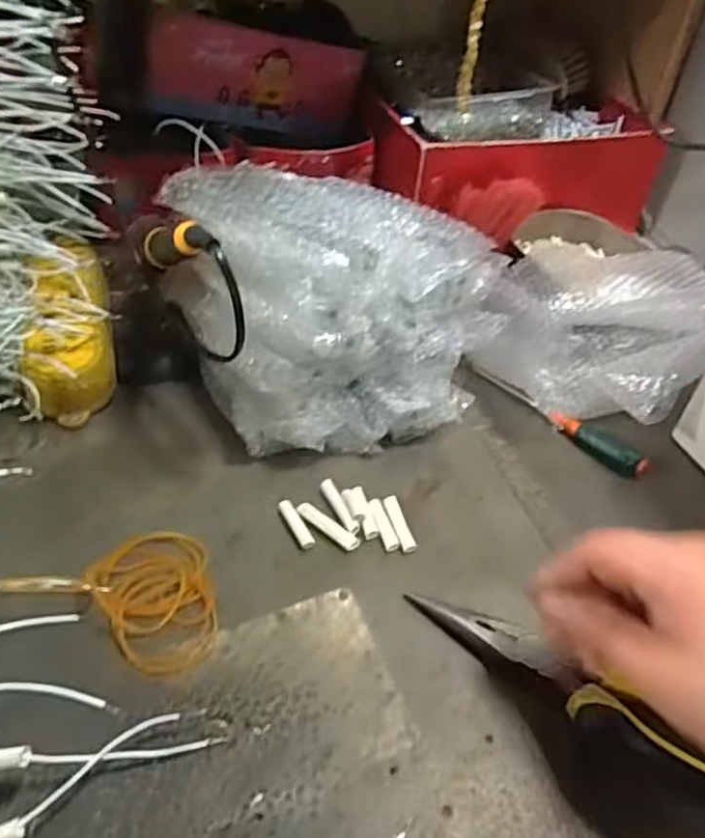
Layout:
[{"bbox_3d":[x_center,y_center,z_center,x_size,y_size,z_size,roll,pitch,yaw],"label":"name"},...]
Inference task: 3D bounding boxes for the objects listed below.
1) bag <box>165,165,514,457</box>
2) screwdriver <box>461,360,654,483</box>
[{"bbox_3d":[-0.005,-0.085,0.455,0.196,0.129,0.179,-21,50,-26],"label":"bag"},{"bbox_3d":[0.137,-0.004,0.474,0.020,0.015,0.151,-31,55,-33],"label":"screwdriver"}]

